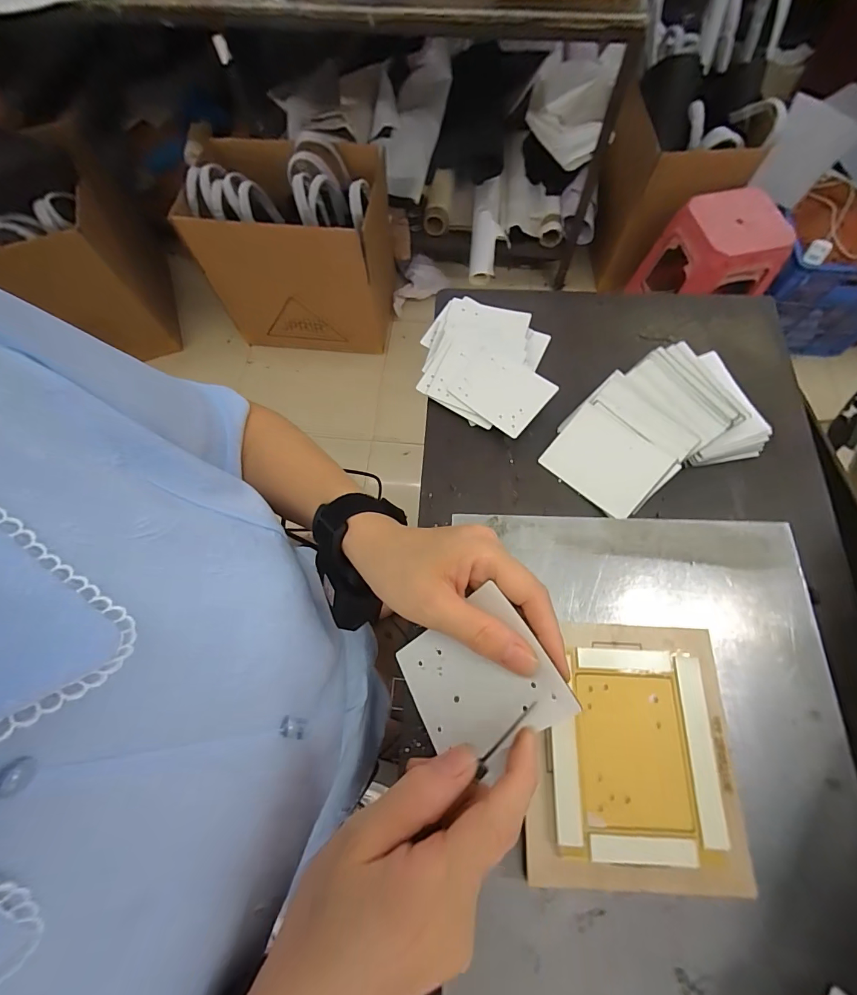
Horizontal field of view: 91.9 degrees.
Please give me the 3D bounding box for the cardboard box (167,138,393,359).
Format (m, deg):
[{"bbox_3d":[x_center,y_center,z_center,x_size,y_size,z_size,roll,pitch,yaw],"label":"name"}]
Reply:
[{"bbox_3d":[-0.466,-0.918,1.549,0.615,0.541,0.441,8,70,5],"label":"cardboard box"}]

